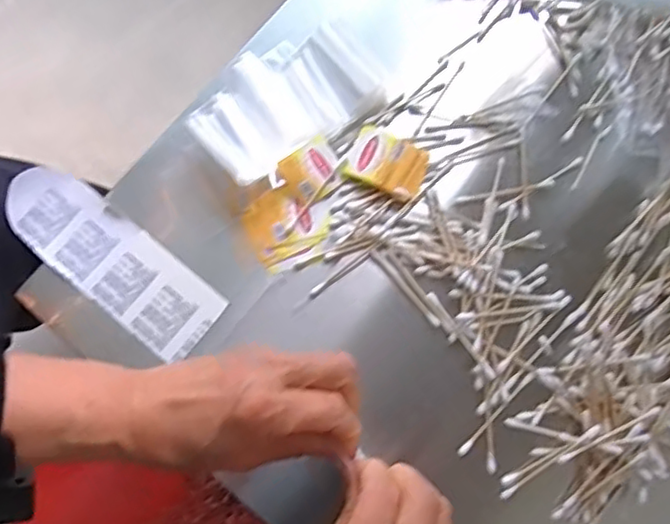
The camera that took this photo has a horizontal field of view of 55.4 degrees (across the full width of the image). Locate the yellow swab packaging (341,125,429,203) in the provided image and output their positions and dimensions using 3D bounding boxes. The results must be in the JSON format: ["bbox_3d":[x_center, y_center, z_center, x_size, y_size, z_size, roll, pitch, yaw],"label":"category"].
[{"bbox_3d":[0.038,-0.072,0.470,0.057,0.015,0.042,27,78,8],"label":"yellow swab packaging"}]

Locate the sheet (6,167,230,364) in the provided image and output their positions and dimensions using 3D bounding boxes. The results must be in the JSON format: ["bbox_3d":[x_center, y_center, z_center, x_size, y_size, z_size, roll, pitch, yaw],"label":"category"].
[{"bbox_3d":[-0.167,-0.002,0.471,0.182,0.009,0.061,37,81,10],"label":"sheet"}]

